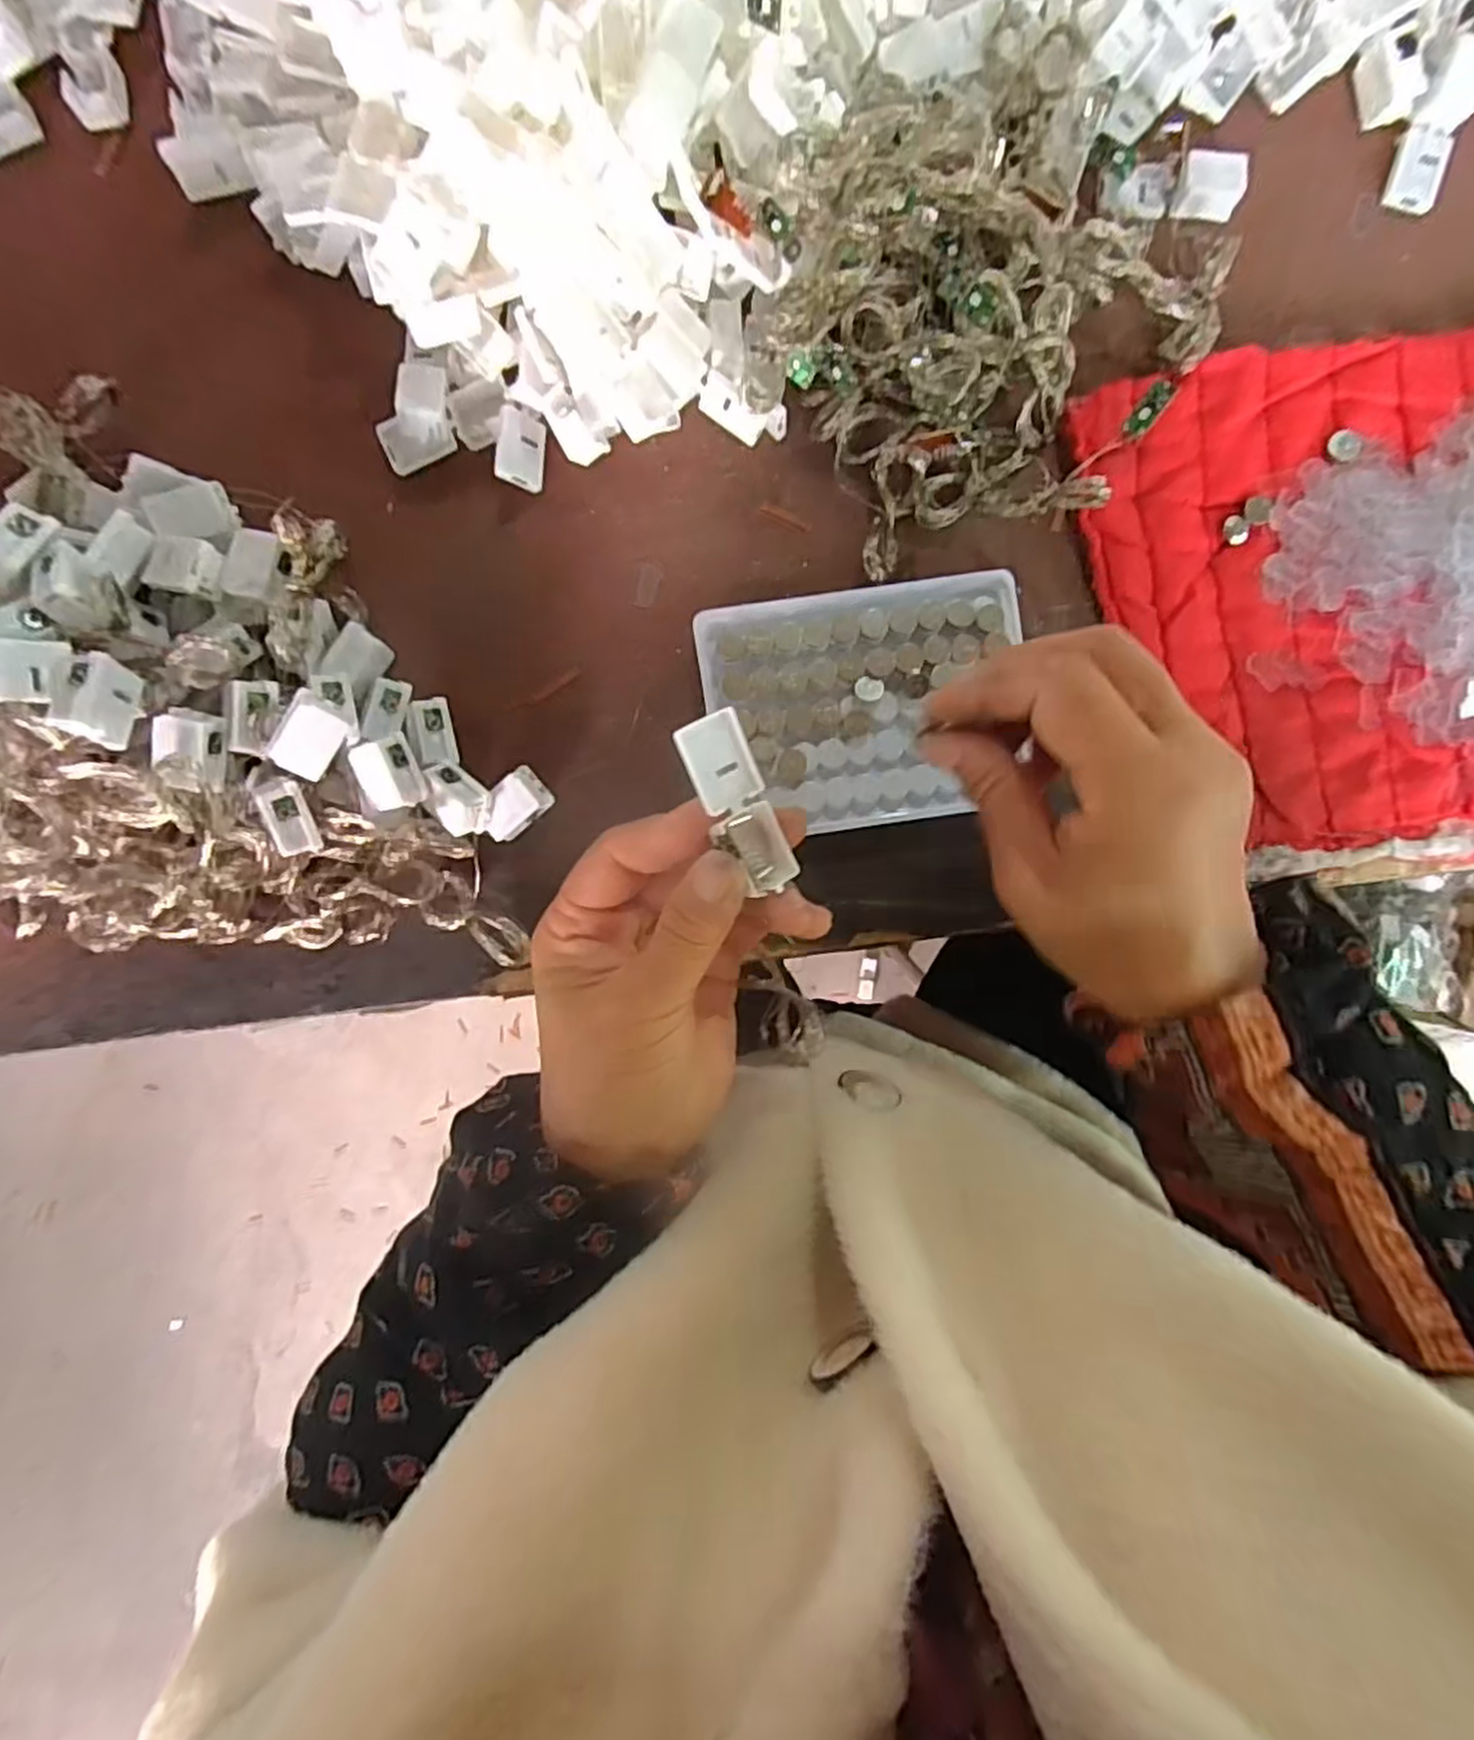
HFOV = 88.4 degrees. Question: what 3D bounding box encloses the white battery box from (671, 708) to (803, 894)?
[{"bbox_3d":[0.001,-0.020,0.226,0.020,0.009,0.054,-26,103,1],"label":"white battery box"}]

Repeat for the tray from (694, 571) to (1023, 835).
[{"bbox_3d":[0.053,-0.066,0.309,0.125,0.016,0.093,-9,93,0],"label":"tray"}]

